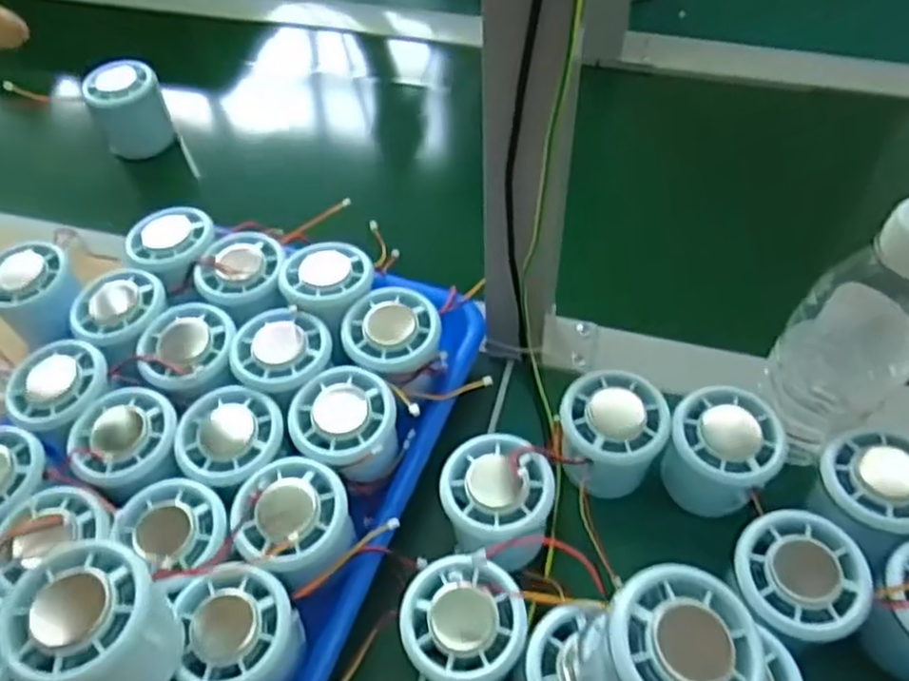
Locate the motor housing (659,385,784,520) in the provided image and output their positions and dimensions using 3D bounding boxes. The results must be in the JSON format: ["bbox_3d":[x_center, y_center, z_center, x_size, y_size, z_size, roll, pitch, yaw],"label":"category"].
[{"bbox_3d":[0.143,0.062,0.396,0.054,0.054,0.053,-1,54,1],"label":"motor housing"}]

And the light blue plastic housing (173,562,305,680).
[{"bbox_3d":[-0.099,0.143,0.342,0.048,0.048,0.058,-9,54,-4],"label":"light blue plastic housing"}]

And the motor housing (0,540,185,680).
[{"bbox_3d":[-0.146,0.119,0.300,0.051,0.063,0.052,-1,54,1],"label":"motor housing"}]

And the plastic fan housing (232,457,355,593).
[{"bbox_3d":[-0.081,0.096,0.373,0.064,0.043,0.057,33,61,23],"label":"plastic fan housing"}]

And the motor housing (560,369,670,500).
[{"bbox_3d":[0.087,0.056,0.409,0.055,0.057,0.054,0,54,2],"label":"motor housing"}]

